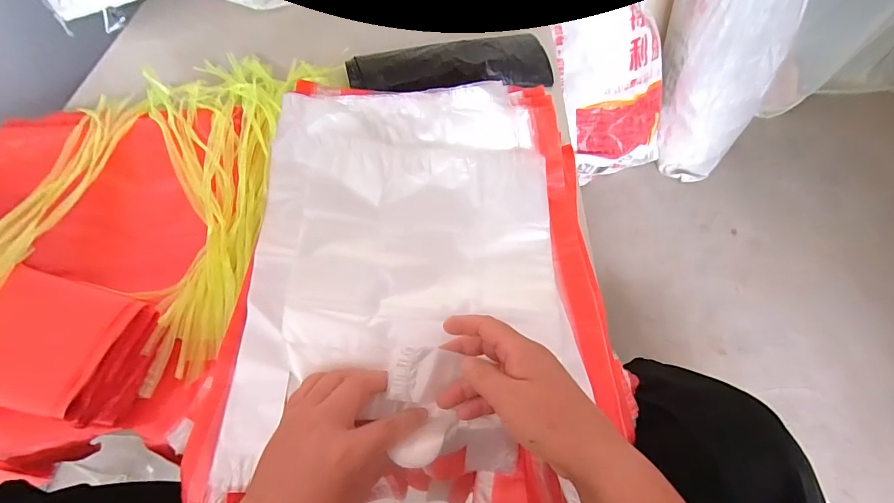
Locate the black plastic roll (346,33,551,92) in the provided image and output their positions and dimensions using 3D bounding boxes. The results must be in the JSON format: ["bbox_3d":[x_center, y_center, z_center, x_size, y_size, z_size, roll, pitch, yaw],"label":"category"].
[{"bbox_3d":[0.012,-0.313,0.696,0.352,0.055,0.090,-9,60,-9],"label":"black plastic roll"}]

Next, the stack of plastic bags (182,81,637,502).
[{"bbox_3d":[-0.016,0.030,0.414,0.379,0.065,0.437,3,72,-5],"label":"stack of plastic bags"}]

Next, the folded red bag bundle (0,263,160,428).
[{"bbox_3d":[-0.483,0.068,0.405,0.366,0.084,0.134,17,59,7],"label":"folded red bag bundle"}]

